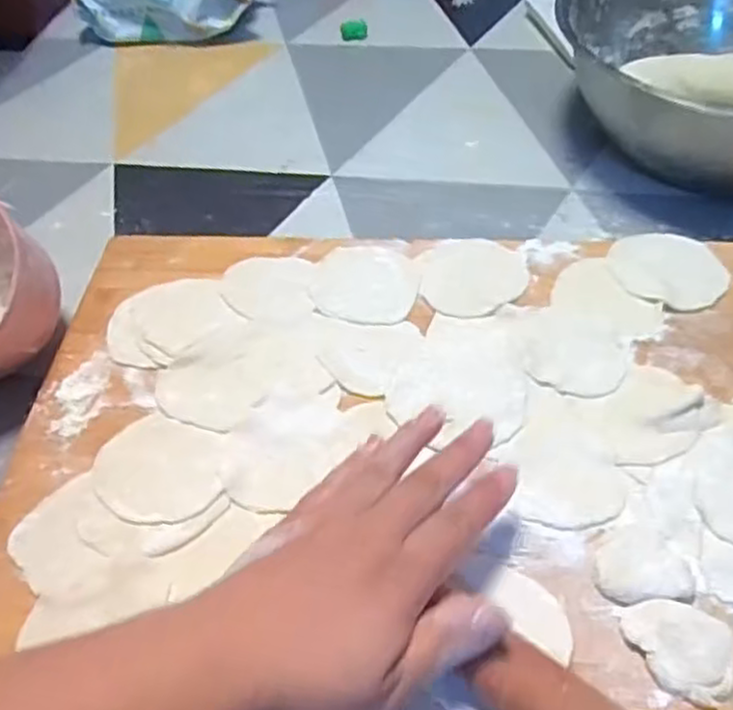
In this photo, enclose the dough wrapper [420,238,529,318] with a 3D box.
[{"bbox_3d":[0.069,-0.050,0.471,0.064,0.004,0.070,7,49,10],"label":"dough wrapper"}]

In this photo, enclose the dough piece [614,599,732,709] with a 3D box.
[{"bbox_3d":[0.134,0.125,0.318,0.047,0.008,0.037,18,53,18],"label":"dough piece"}]

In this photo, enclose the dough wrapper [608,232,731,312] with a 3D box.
[{"bbox_3d":[0.191,-0.055,0.467,0.064,0.004,0.070,-2,49,3],"label":"dough wrapper"}]

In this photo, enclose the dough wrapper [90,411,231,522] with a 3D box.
[{"bbox_3d":[-0.110,0.060,0.391,0.077,0.008,0.060,16,52,17],"label":"dough wrapper"}]

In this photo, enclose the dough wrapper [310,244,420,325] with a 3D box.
[{"bbox_3d":[0.000,-0.047,0.474,0.067,0.004,0.068,-1,49,1],"label":"dough wrapper"}]

